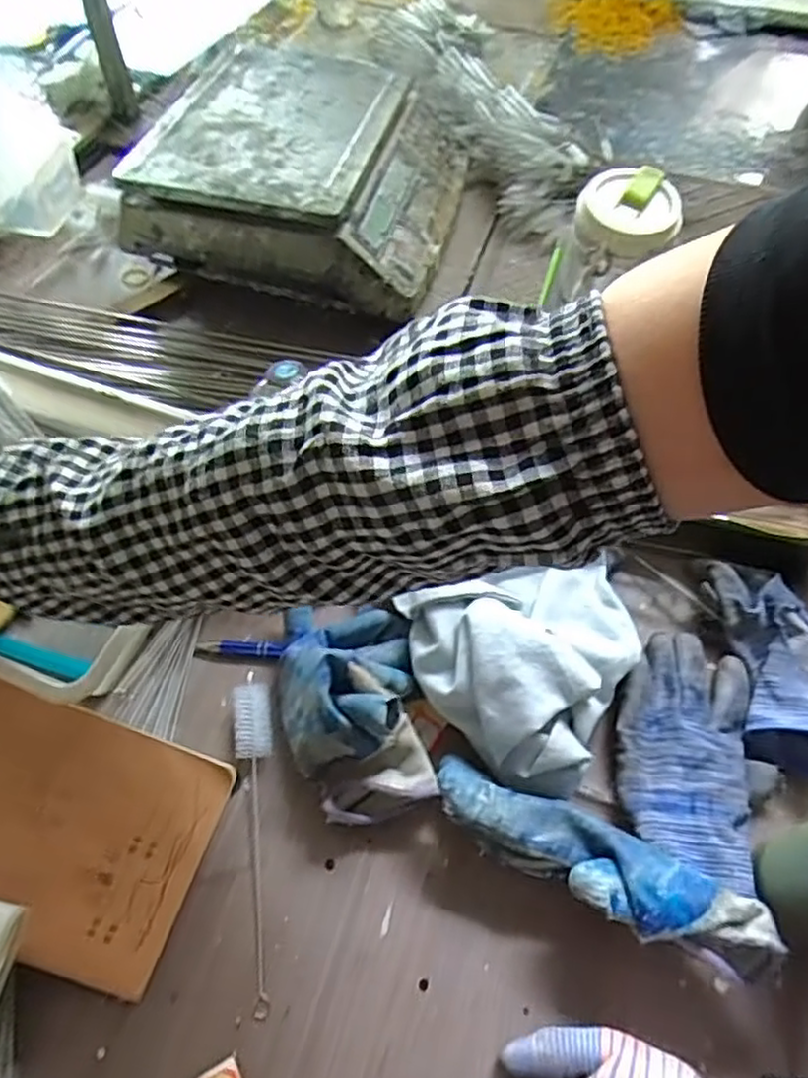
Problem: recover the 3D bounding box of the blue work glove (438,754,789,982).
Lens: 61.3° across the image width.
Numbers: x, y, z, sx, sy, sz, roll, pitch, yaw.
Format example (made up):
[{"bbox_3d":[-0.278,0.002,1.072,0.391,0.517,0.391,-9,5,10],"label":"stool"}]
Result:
[{"bbox_3d":[0.114,0.201,0.429,0.205,0.055,0.056,22,64,13],"label":"blue work glove"}]

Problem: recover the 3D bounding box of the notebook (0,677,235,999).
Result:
[{"bbox_3d":[-0.226,0.176,0.430,0.196,0.012,0.138,26,57,-8],"label":"notebook"}]

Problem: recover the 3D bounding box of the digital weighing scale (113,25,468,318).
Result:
[{"bbox_3d":[-0.098,-0.387,0.723,0.284,0.117,0.284,12,62,8],"label":"digital weighing scale"}]

